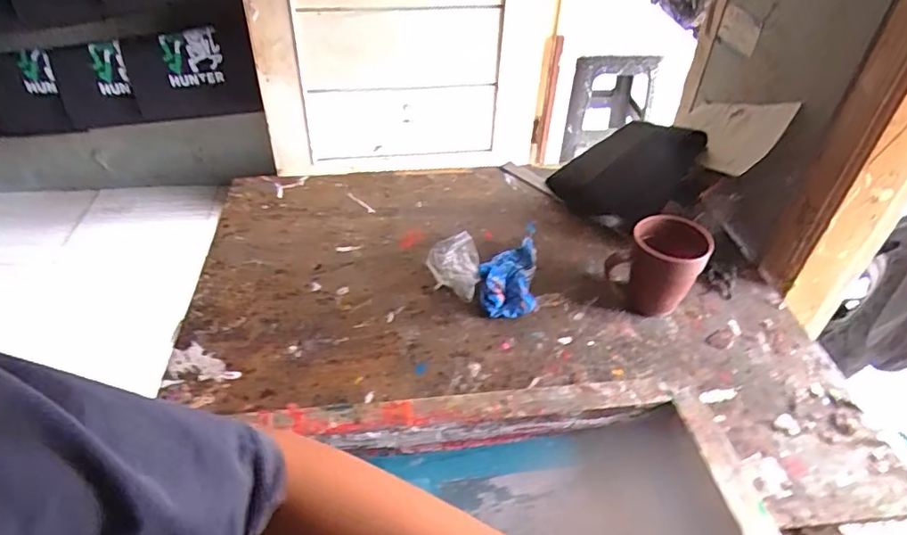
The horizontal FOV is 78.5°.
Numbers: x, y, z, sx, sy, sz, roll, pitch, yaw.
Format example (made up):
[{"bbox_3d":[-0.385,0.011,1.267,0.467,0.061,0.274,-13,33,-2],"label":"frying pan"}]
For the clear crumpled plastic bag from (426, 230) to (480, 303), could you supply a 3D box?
[{"bbox_3d":[0.000,-0.001,0.673,0.061,0.055,0.079,1,41,-1],"label":"clear crumpled plastic bag"}]

